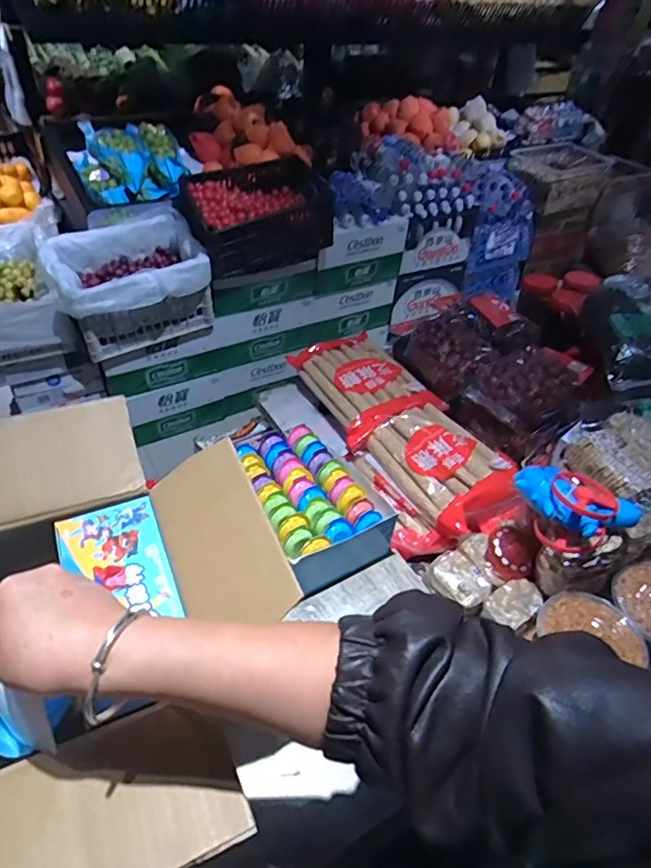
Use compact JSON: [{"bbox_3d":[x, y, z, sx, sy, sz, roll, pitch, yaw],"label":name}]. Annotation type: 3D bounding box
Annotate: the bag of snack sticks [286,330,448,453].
[{"bbox_3d":[0.070,-0.089,0.975,0.200,0.050,0.302,-19,47,-24],"label":"bag of snack sticks"}]

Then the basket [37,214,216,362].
[{"bbox_3d":[-0.600,-0.453,1.709,0.448,0.286,0.331,-19,47,-24],"label":"basket"}]

